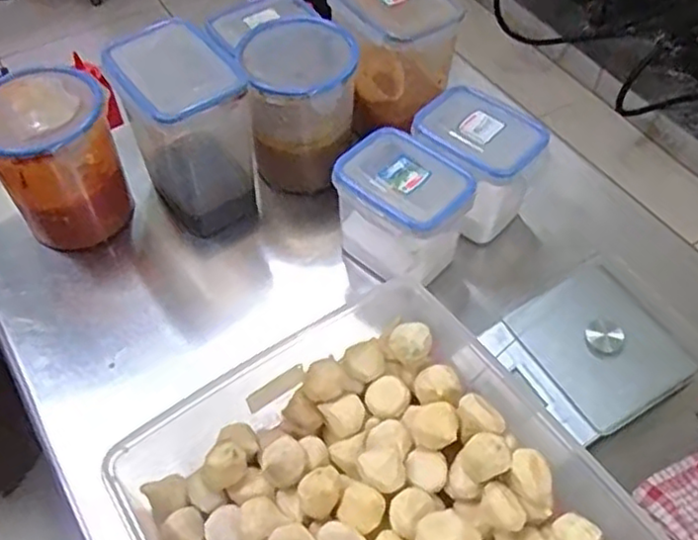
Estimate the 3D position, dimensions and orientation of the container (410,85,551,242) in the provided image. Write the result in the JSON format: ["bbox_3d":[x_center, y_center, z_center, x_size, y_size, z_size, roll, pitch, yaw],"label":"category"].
[{"bbox_3d":[0.129,-0.109,0.736,0.123,0.109,0.130,-30,59,-20],"label":"container"}]

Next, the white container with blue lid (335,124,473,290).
[{"bbox_3d":[0.051,-0.056,0.703,0.105,0.115,0.124,-35,61,-22],"label":"white container with blue lid"}]

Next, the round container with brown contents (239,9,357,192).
[{"bbox_3d":[-0.051,-0.185,0.777,0.117,0.167,0.123,0,54,0],"label":"round container with brown contents"}]

